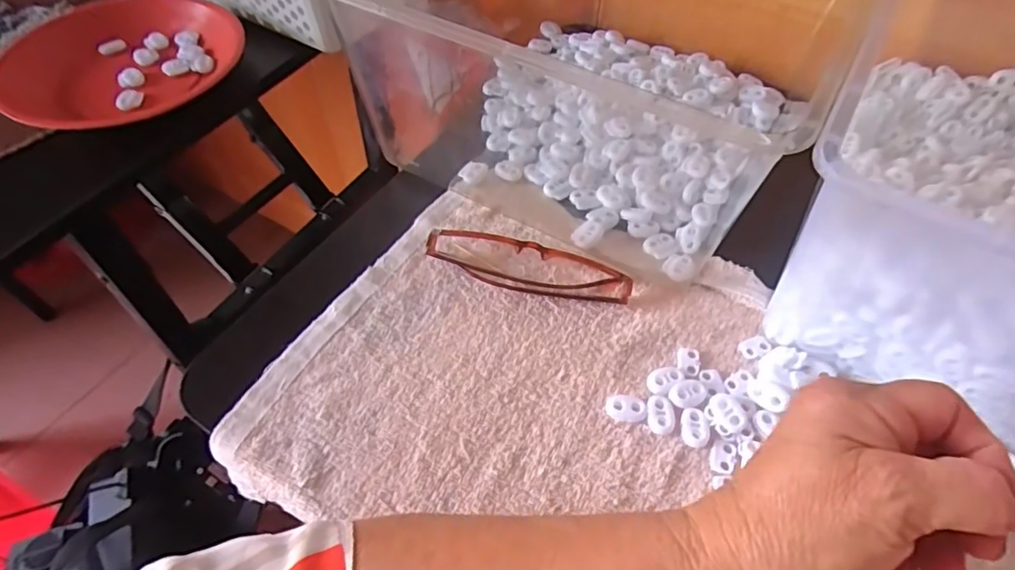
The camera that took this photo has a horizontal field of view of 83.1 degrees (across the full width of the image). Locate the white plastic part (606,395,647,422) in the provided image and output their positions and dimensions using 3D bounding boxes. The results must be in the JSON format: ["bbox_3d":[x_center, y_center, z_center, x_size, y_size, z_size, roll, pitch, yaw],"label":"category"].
[{"bbox_3d":[0.068,0.070,0.325,0.022,0.006,0.015,3,54,2],"label":"white plastic part"}]

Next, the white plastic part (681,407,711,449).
[{"bbox_3d":[0.104,0.079,0.317,0.015,0.004,0.021,5,54,4],"label":"white plastic part"}]

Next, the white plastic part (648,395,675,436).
[{"bbox_3d":[0.086,0.073,0.322,0.015,0.004,0.022,1,54,1],"label":"white plastic part"}]

